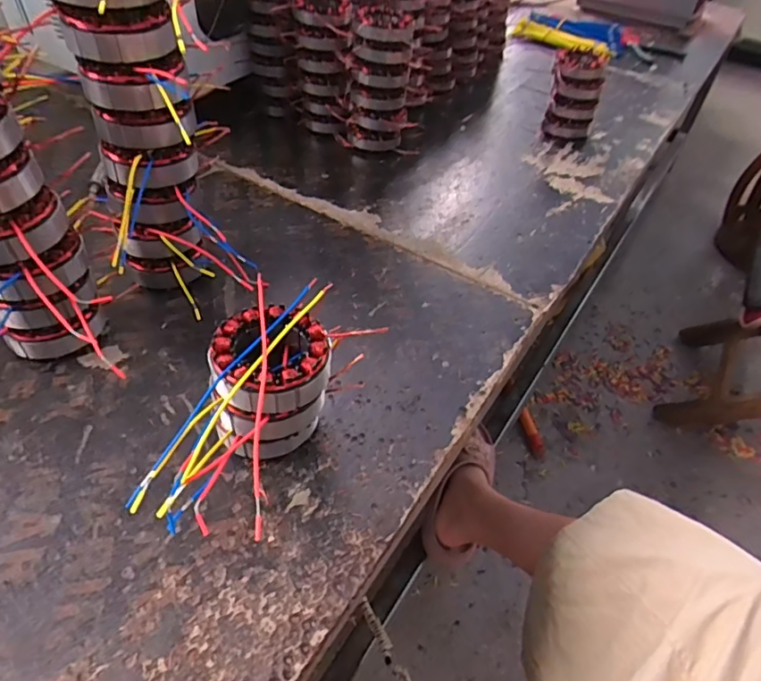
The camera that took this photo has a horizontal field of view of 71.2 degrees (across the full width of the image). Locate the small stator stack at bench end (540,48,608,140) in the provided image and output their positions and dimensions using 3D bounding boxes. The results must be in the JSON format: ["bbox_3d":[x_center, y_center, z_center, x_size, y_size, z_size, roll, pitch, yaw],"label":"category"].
[{"bbox_3d":[0.342,-0.433,0.943,0.088,0.130,0.107,18,46,12],"label":"small stator stack at bench end"}]

